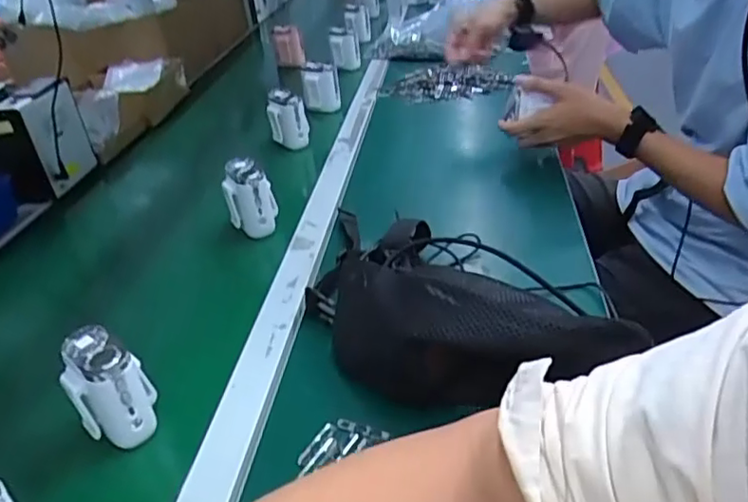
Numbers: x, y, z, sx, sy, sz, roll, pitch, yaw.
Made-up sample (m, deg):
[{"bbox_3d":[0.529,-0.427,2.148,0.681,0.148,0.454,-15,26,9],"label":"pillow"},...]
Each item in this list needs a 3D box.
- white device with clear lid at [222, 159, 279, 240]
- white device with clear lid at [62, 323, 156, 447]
[{"bbox_3d":[-0.155,-0.067,0.764,0.058,0.087,0.050,-13,32,-11],"label":"white device with clear lid"},{"bbox_3d":[-0.215,0.110,0.495,0.058,0.082,0.060,-25,36,-28],"label":"white device with clear lid"}]

